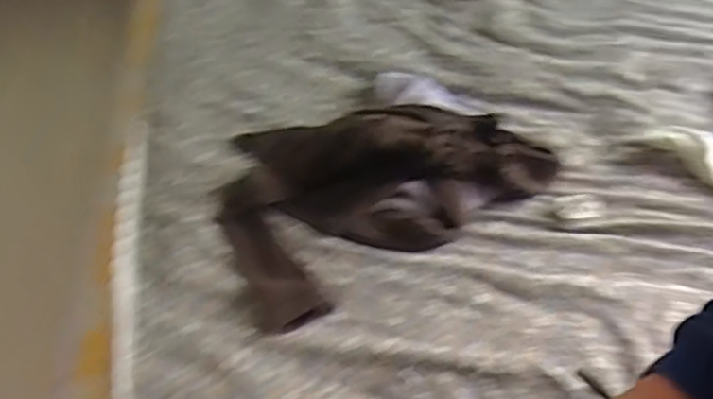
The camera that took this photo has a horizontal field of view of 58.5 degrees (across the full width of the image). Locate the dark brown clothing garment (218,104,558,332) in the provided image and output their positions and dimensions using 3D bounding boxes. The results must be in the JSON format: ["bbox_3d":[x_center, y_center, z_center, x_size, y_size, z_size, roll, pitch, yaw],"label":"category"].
[{"bbox_3d":[0.017,-0.069,0.976,0.519,0.088,0.348,-27,57,-17],"label":"dark brown clothing garment"}]

